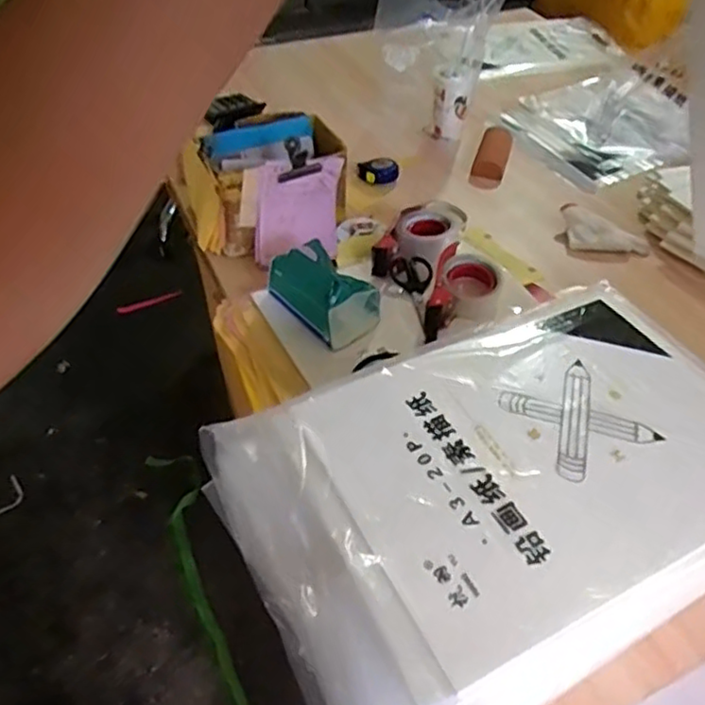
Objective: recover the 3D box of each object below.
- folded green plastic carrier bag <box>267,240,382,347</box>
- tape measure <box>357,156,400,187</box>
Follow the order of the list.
[{"bbox_3d":[-0.042,-0.091,0.951,0.089,0.082,0.149,-32,55,-29],"label":"folded green plastic carrier bag"},{"bbox_3d":[0.052,-0.344,1.268,0.076,0.039,0.048,-10,47,-11],"label":"tape measure"}]

